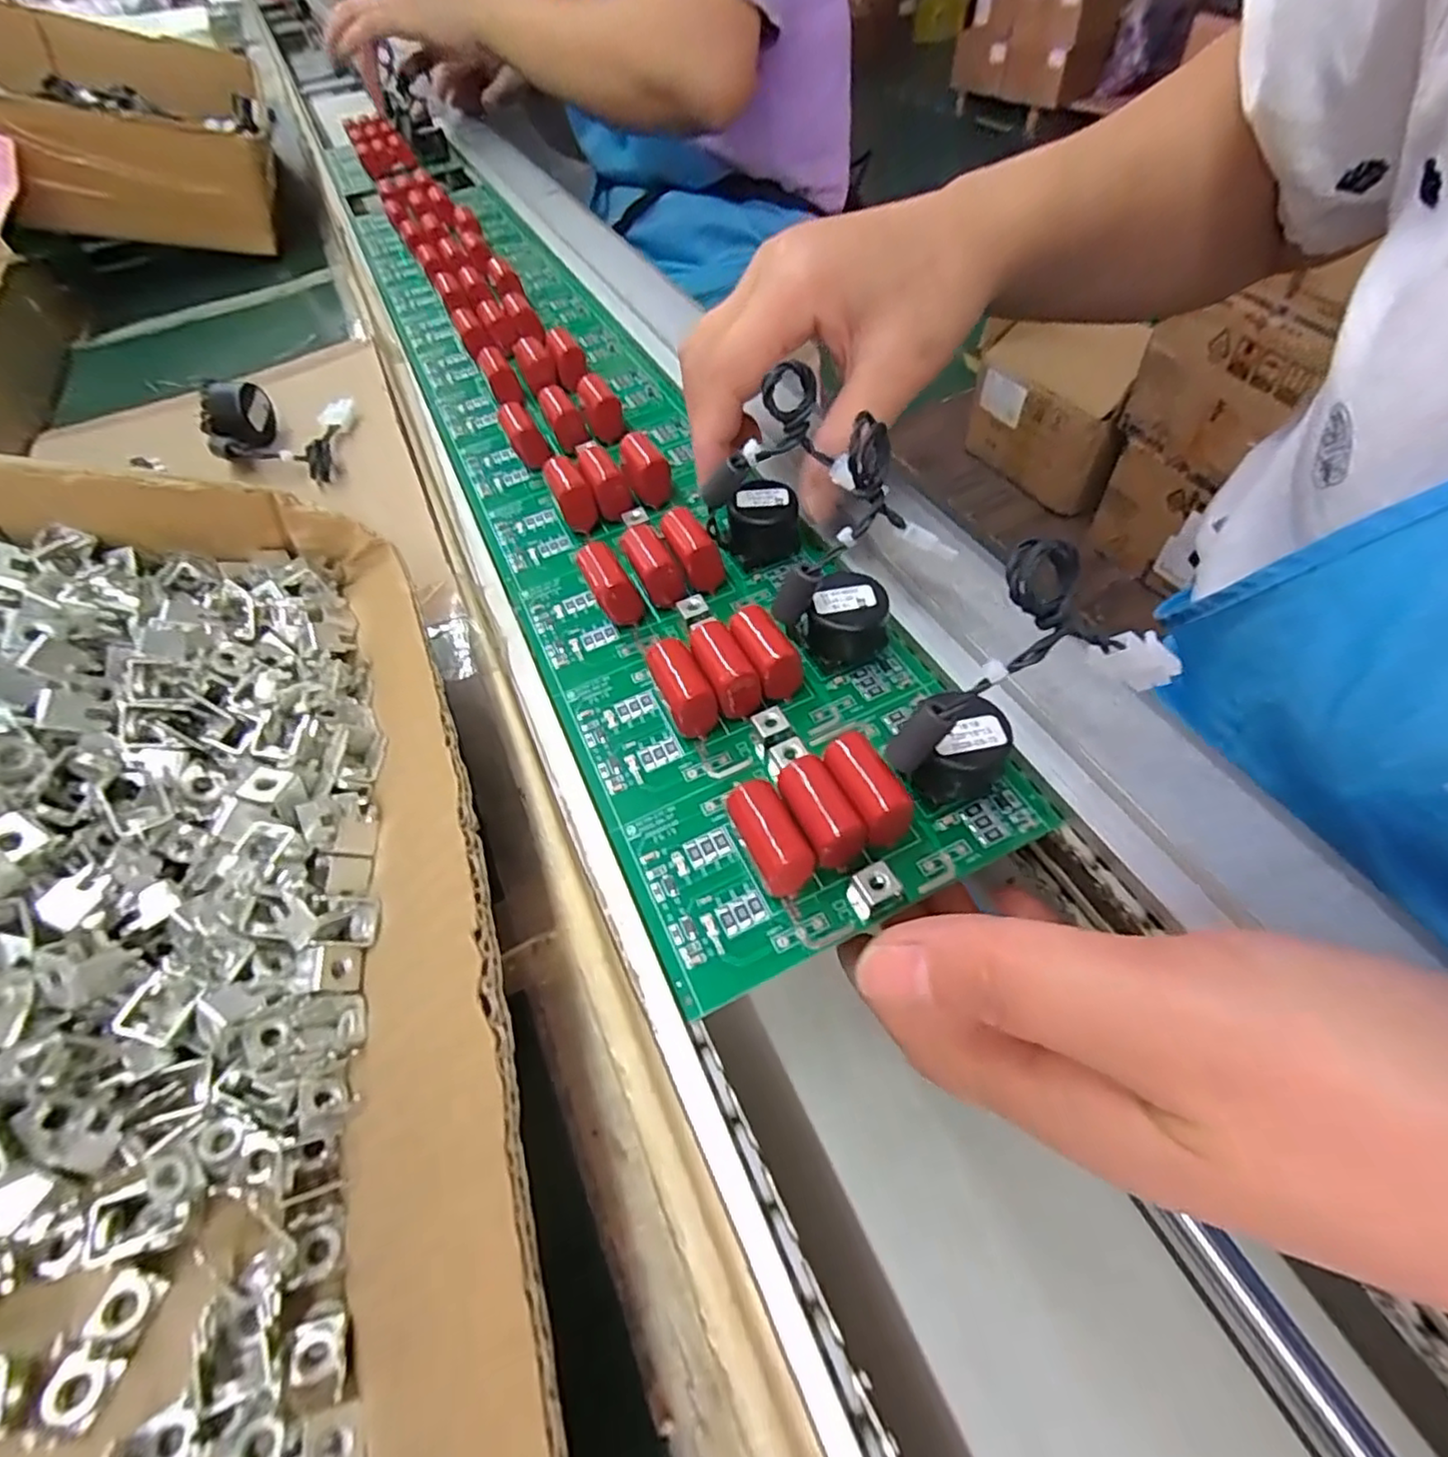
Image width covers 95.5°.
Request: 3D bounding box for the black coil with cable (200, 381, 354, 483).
[{"bbox_3d":[-0.221,-0.146,0.322,0.078,0.024,0.055,1,55,7],"label":"black coil with cable"}]

